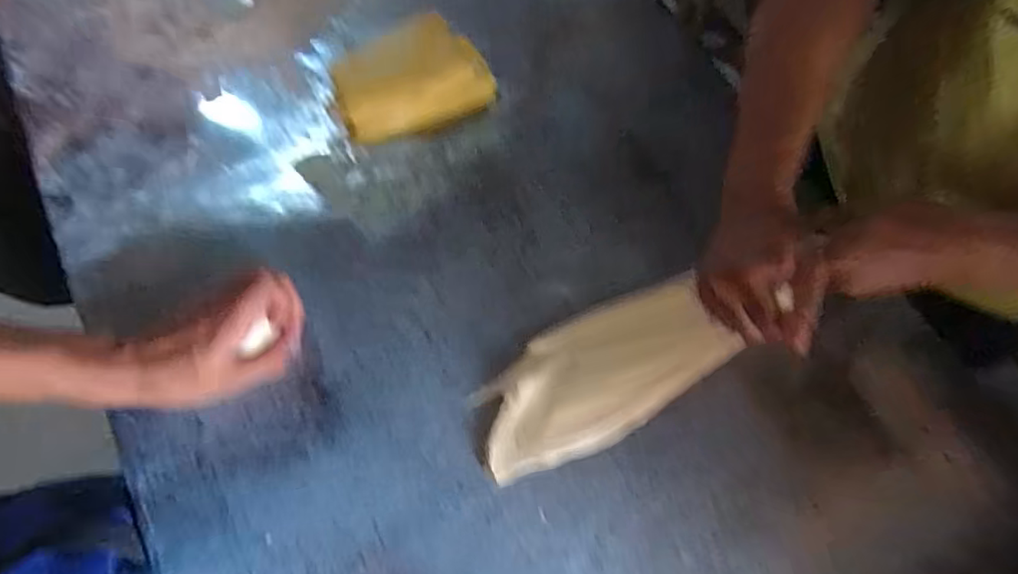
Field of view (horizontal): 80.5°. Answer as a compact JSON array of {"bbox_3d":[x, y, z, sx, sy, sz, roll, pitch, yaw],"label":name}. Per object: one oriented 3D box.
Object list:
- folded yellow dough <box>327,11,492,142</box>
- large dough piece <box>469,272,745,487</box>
[{"bbox_3d":[-0.096,-0.197,0.560,0.134,0.034,0.105,-24,68,-13],"label":"folded yellow dough"},{"bbox_3d":[0.072,0.067,0.468,0.206,0.014,0.093,-26,69,-14],"label":"large dough piece"}]

